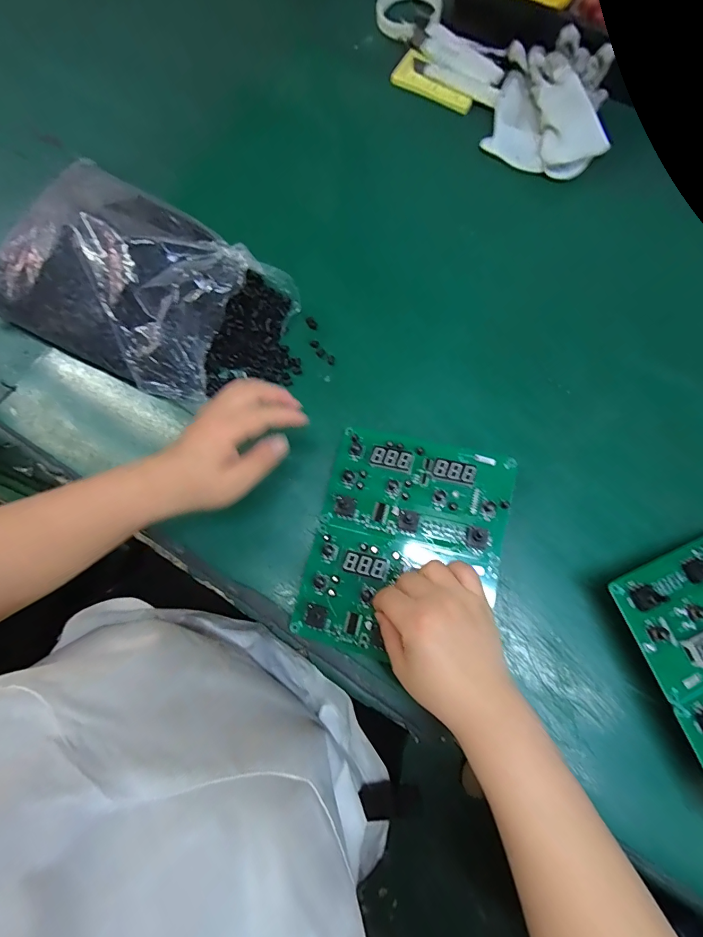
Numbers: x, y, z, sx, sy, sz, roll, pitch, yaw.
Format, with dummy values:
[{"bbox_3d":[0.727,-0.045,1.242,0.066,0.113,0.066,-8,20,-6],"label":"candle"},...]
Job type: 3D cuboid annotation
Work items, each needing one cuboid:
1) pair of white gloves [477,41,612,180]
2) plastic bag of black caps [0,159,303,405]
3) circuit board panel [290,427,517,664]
[{"bbox_3d":[0.243,-0.436,0.492,0.135,0.034,0.160,20,78,5],"label":"pair of white gloves"},{"bbox_3d":[-0.207,-0.179,0.410,0.323,0.087,0.174,26,78,7],"label":"plastic bag of black caps"},{"bbox_3d":[0.047,0.069,0.370,0.162,0.027,0.196,14,77,4],"label":"circuit board panel"}]

